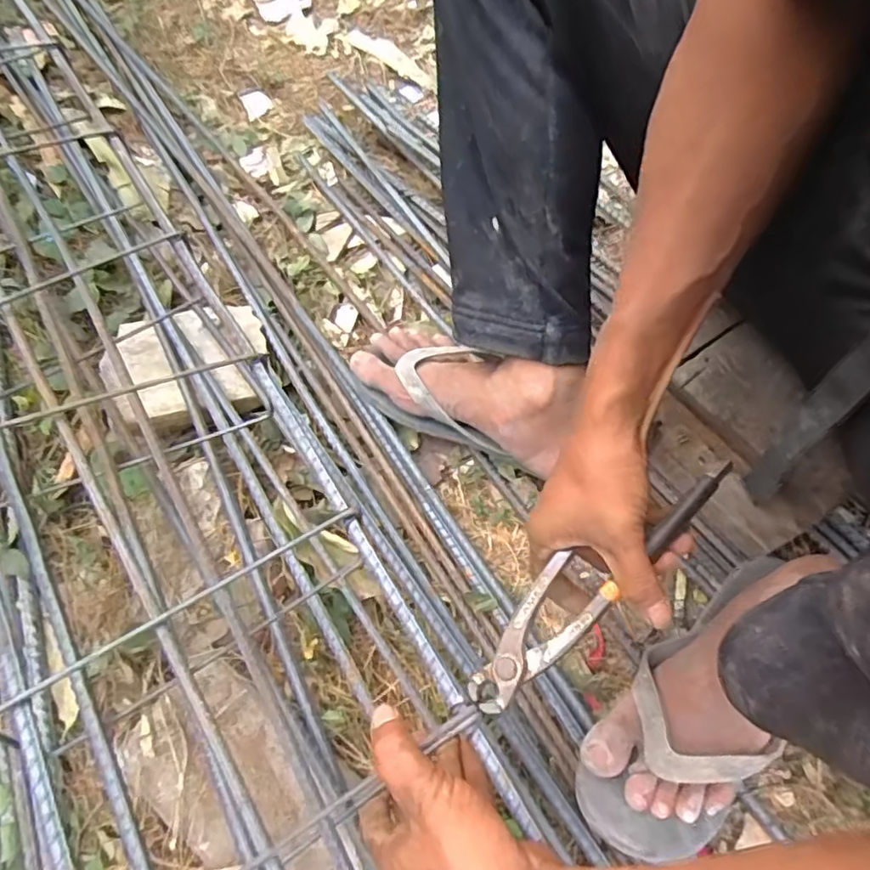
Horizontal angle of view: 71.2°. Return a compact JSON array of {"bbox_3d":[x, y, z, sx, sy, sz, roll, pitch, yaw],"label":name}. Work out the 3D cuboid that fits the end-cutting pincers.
[{"bbox_3d":[0.101,0.088,0.383,0.209,0.016,0.043,-40,69,-6],"label":"end-cutting pincers"}]

